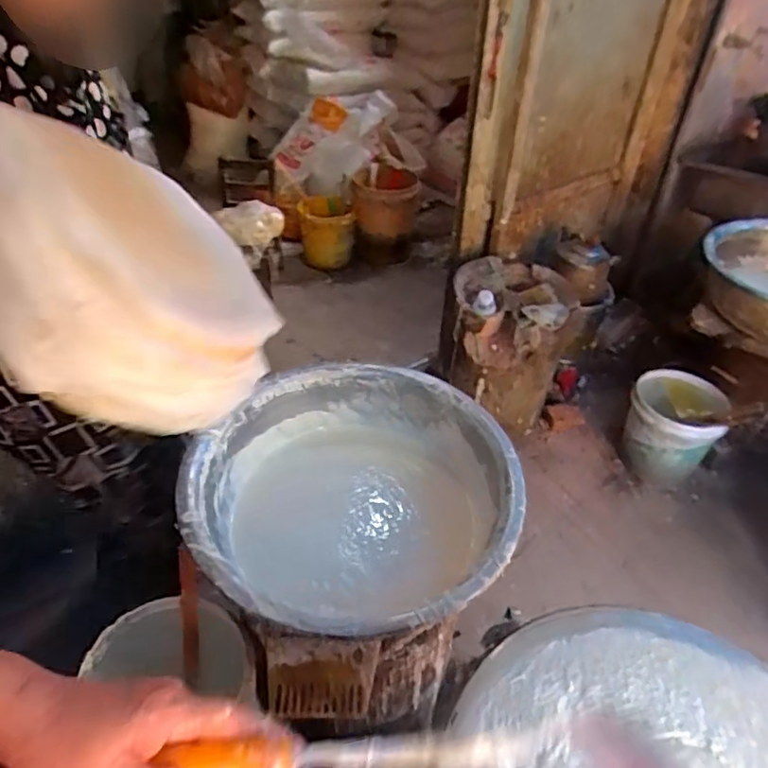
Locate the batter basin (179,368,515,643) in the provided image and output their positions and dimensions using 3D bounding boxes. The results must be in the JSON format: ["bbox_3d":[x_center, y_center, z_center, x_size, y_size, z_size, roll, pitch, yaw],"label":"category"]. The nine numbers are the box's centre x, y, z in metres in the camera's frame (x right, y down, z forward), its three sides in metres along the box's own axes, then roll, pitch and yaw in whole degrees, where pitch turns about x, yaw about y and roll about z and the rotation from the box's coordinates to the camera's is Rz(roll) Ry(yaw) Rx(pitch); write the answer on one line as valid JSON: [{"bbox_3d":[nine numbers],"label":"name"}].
[{"bbox_3d":[-0.039,0.183,0.912,0.481,0.162,0.498,1,41,-1],"label":"batter basin"}]

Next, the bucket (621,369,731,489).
[{"bbox_3d":[0.866,0.125,1.744,0.251,0.239,0.247,1,41,-1],"label":"bucket"}]

